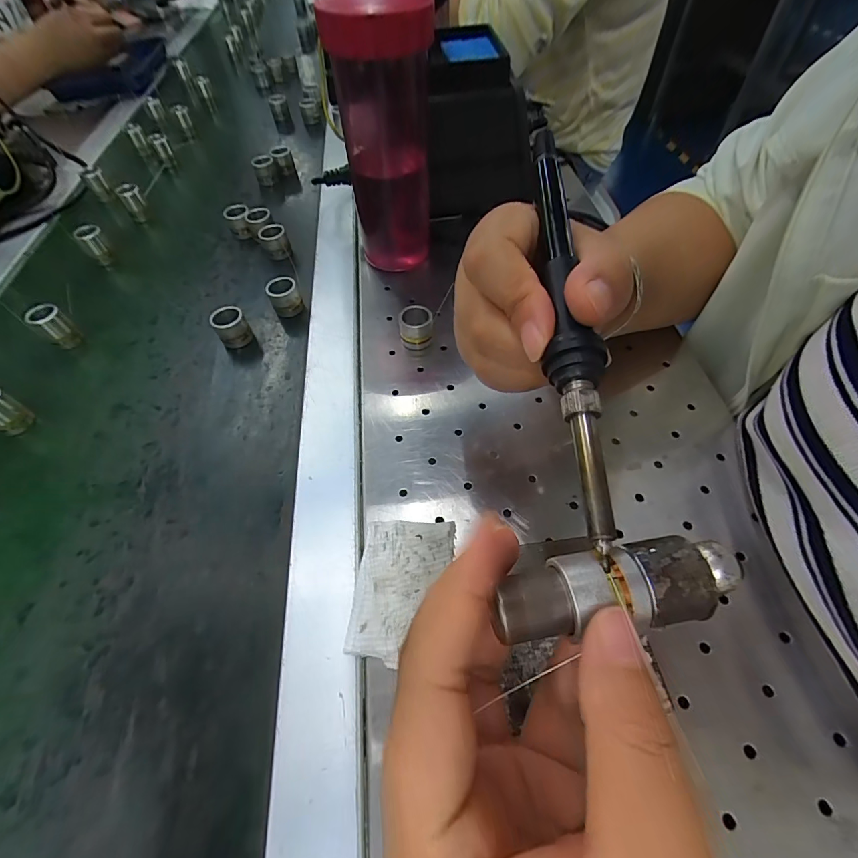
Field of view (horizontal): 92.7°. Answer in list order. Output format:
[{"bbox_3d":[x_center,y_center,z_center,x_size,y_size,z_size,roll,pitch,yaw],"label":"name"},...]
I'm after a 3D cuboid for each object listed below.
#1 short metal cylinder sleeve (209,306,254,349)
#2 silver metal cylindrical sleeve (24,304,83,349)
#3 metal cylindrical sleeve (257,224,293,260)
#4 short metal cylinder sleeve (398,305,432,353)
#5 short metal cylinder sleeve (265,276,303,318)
[{"bbox_3d":[-0.155,-0.079,0.321,0.023,0.027,0.018,-22,58,-13],"label":"short metal cylinder sleeve"},{"bbox_3d":[-0.305,-0.083,0.335,0.020,0.036,0.022,-1,56,1],"label":"silver metal cylindrical sleeve"},{"bbox_3d":[-0.146,-0.178,0.390,0.023,0.024,0.030,-23,58,-14],"label":"metal cylindrical sleeve"},{"bbox_3d":[-0.009,-0.075,0.303,0.024,0.024,0.022,-8,56,-5],"label":"short metal cylinder sleeve"},{"bbox_3d":[-0.118,-0.108,0.336,0.024,0.025,0.019,-22,58,-14],"label":"short metal cylinder sleeve"}]

